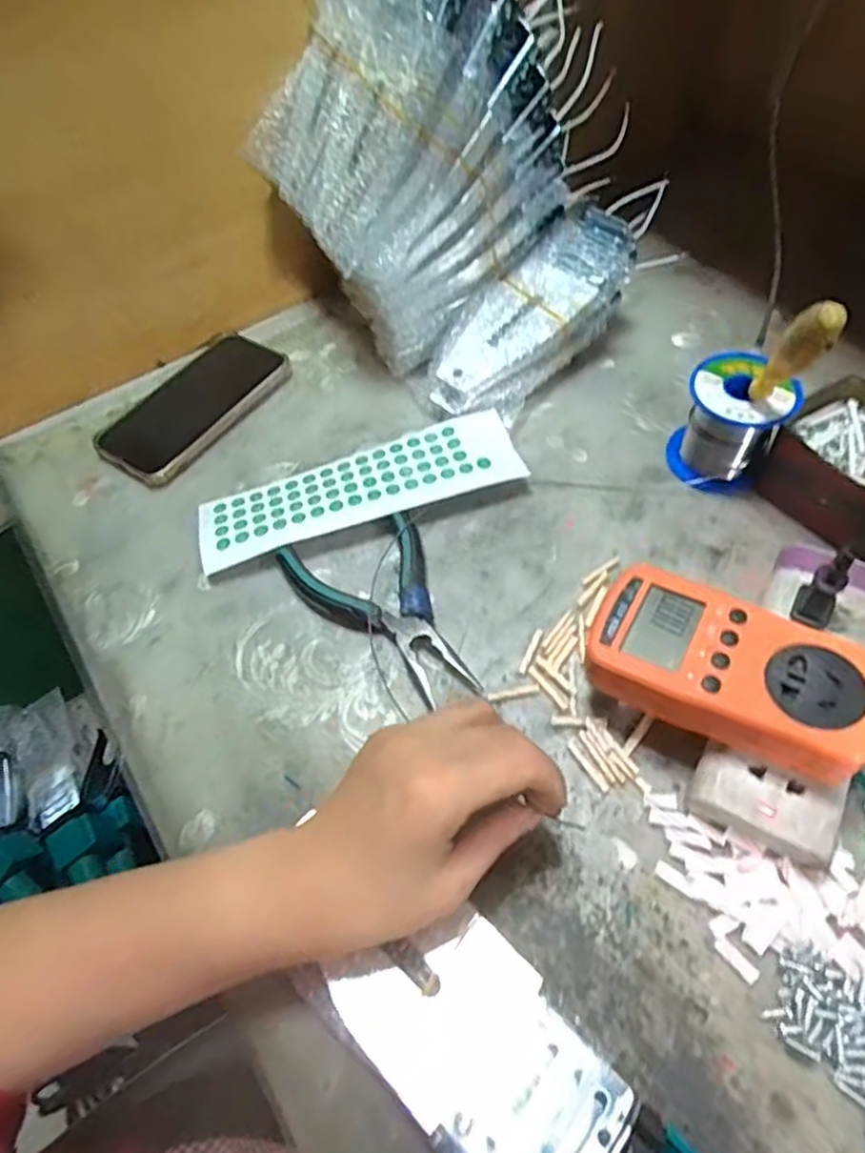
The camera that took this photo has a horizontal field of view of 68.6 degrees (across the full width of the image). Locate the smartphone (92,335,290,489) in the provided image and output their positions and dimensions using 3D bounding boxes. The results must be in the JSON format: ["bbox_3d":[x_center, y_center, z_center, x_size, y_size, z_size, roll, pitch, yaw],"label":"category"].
[{"bbox_3d":[-0.184,-0.135,0.492,0.084,0.014,0.152,31,65,22],"label":"smartphone"}]

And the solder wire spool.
[{"bbox_3d":[0.194,-0.100,0.415,0.061,0.066,0.058,-2,57,3],"label":"solder wire spool"}]

